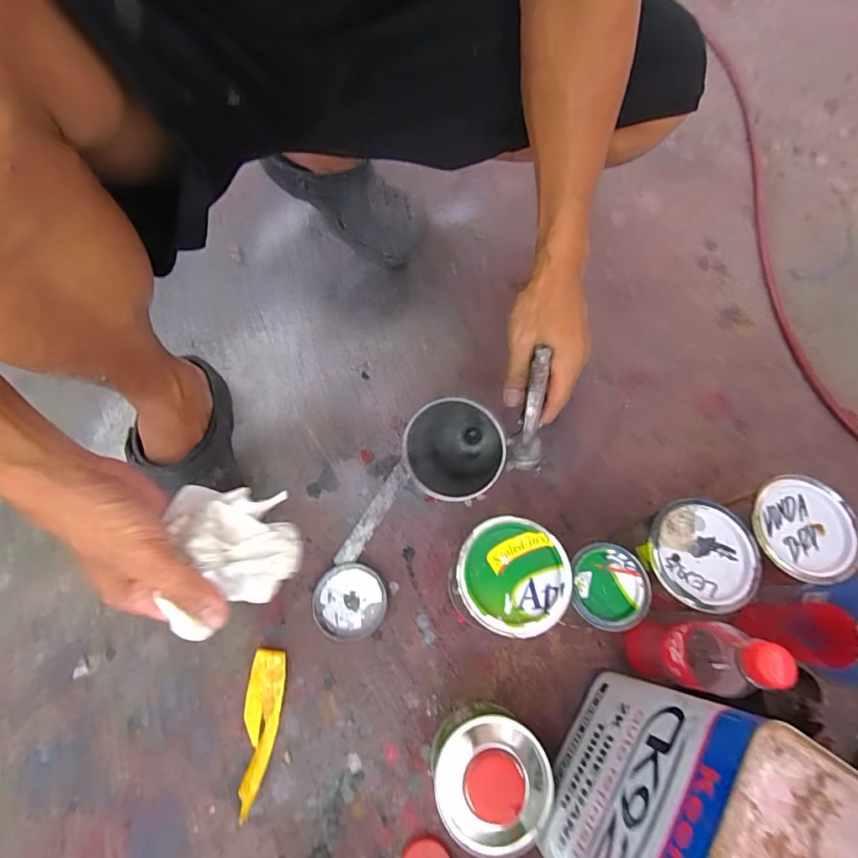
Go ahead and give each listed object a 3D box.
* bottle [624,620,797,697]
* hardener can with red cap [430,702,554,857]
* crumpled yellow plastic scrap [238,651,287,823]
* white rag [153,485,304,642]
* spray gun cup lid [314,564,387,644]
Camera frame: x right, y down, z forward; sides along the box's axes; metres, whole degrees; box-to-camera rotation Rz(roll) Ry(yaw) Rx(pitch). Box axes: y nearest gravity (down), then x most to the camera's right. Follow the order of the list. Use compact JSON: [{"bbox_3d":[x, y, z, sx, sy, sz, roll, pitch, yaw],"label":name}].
[{"bbox_3d":[0.231,0.194,0.408,0.049,0.178,0.056,5,70,1],"label":"bottle"},{"bbox_3d":[0.055,0.306,0.417,0.098,0.084,0.097,0,70,-1],"label":"hardener can with red cap"},{"bbox_3d":[-0.166,0.292,0.458,0.036,0.014,0.141,4,70,0],"label":"crumpled yellow plastic scrap"},{"bbox_3d":[-0.151,0.095,0.363,0.087,0.060,0.109,-10,71,-5],"label":"white rag"},{"bbox_3d":[-0.085,0.183,0.502,0.075,0.010,0.075,0,70,-1],"label":"spray gun cup lid"}]

